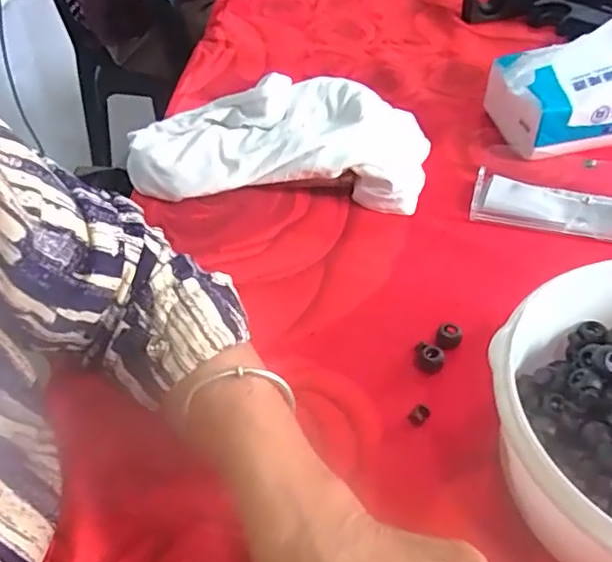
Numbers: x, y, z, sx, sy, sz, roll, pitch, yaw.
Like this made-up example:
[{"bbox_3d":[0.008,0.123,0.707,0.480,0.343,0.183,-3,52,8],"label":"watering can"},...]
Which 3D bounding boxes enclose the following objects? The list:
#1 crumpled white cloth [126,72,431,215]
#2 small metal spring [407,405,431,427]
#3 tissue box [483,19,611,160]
[{"bbox_3d":[-0.023,-0.111,0.484,0.235,0.056,0.105,1,47,7],"label":"crumpled white cloth"},{"bbox_3d":[0.063,0.075,0.333,0.012,0.006,0.009,-35,53,-25],"label":"small metal spring"},{"bbox_3d":[0.239,-0.172,0.484,0.158,0.095,0.090,-12,46,-5],"label":"tissue box"}]

